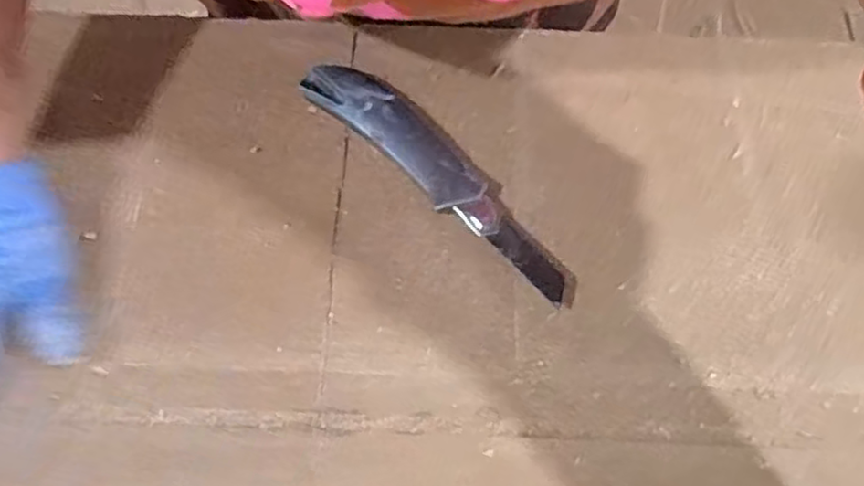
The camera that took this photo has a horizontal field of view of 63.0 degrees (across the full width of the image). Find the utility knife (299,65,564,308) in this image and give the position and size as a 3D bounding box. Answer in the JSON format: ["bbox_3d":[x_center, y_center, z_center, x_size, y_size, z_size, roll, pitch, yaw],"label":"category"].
[{"bbox_3d":[0.006,-0.045,0.416,0.200,0.020,0.042,42,72,15],"label":"utility knife"}]

